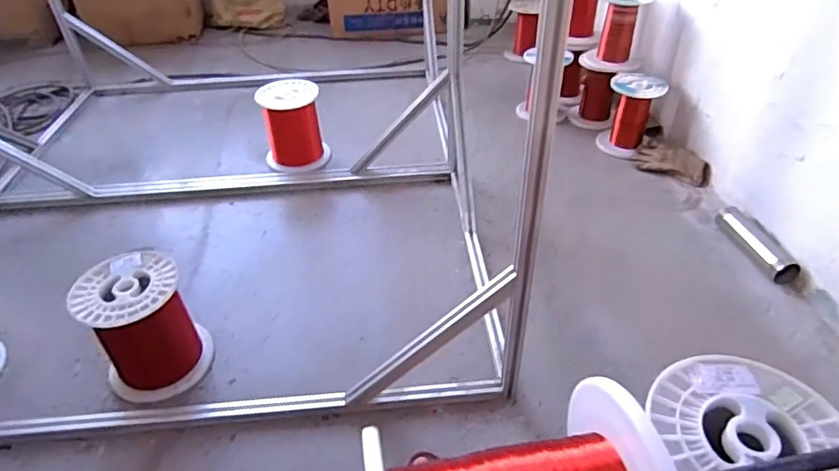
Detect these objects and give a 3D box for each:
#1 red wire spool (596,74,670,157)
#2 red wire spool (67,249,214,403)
[{"bbox_3d":[0.689,-0.393,1.792,0.163,0.234,0.152,-1,39,1],"label":"red wire spool"},{"bbox_3d":[-0.573,0.193,1.139,0.199,0.252,0.202,-1,39,1],"label":"red wire spool"}]

